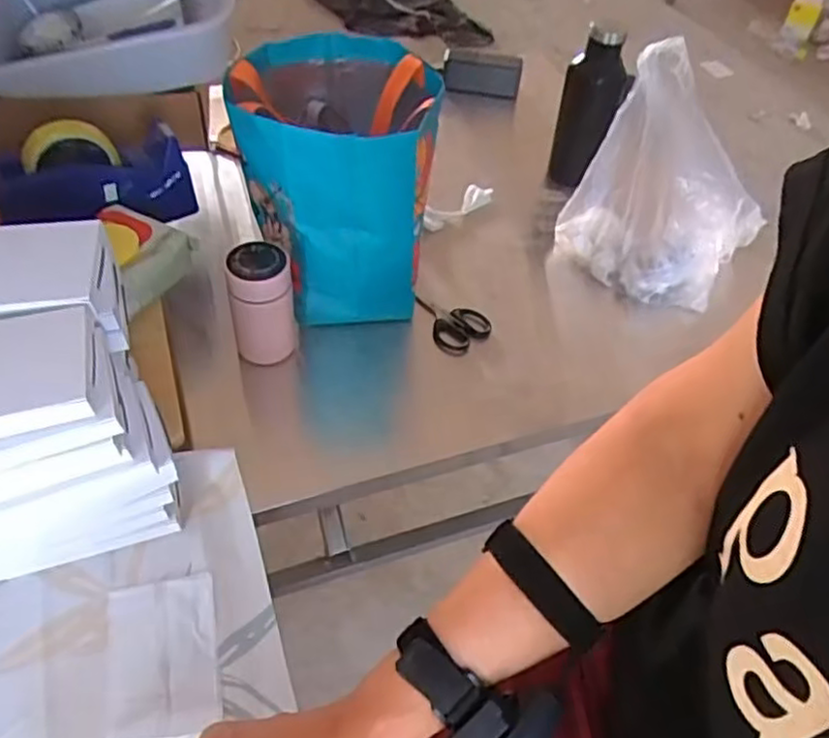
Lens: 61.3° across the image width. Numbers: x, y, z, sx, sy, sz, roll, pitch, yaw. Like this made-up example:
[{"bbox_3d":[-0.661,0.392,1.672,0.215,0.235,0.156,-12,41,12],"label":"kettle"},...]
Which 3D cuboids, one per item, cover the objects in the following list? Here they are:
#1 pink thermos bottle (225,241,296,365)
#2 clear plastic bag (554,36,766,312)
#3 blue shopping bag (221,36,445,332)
[{"bbox_3d":[-0.158,-0.064,0.730,0.063,0.125,0.055,-7,50,-11],"label":"pink thermos bottle"},{"bbox_3d":[0.312,-0.220,0.858,0.206,0.228,0.162,34,54,22],"label":"clear plastic bag"},{"bbox_3d":[-0.086,-0.219,0.798,0.206,0.245,0.245,6,49,0],"label":"blue shopping bag"}]

